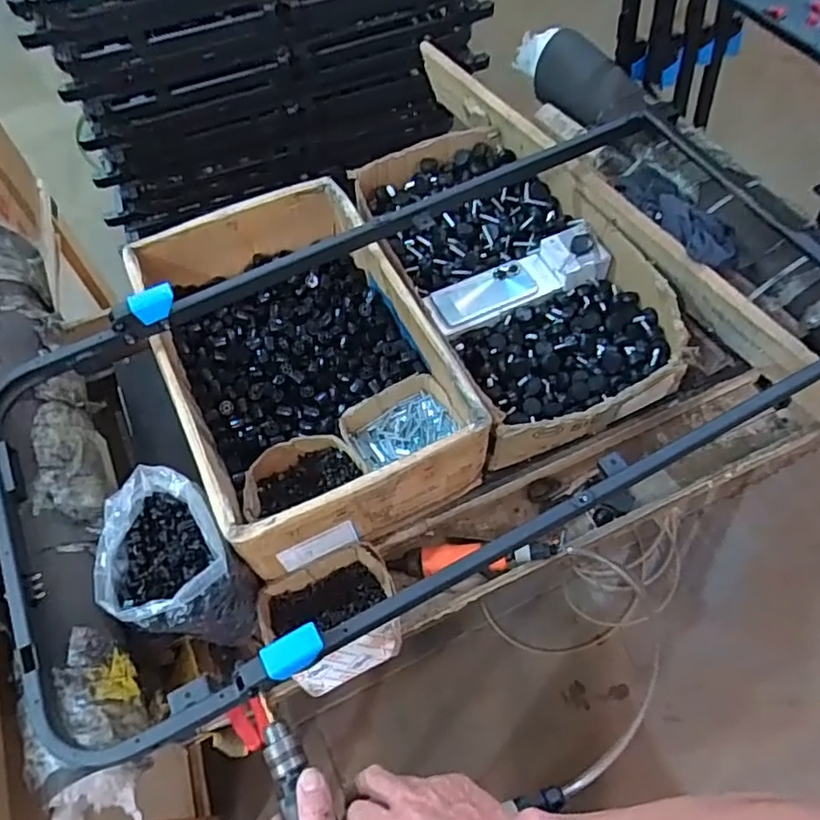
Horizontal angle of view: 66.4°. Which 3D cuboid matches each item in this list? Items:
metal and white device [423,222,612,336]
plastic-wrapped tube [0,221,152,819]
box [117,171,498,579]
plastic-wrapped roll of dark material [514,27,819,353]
[{"bbox_3d":[0.167,-0.211,1.002,0.300,0.047,0.098,-23,61,-10],"label":"metal and white device"},{"bbox_3d":[-0.463,0.039,0.785,0.129,0.092,0.863,-24,62,-11],"label":"plastic-wrapped tube"},{"bbox_3d":[-0.157,-0.077,0.912,0.356,0.156,0.533,-26,62,-12],"label":"box"},{"bbox_3d":[0.458,-0.359,1.001,0.127,0.089,0.973,-26,62,-12],"label":"plastic-wrapped roll of dark material"}]

